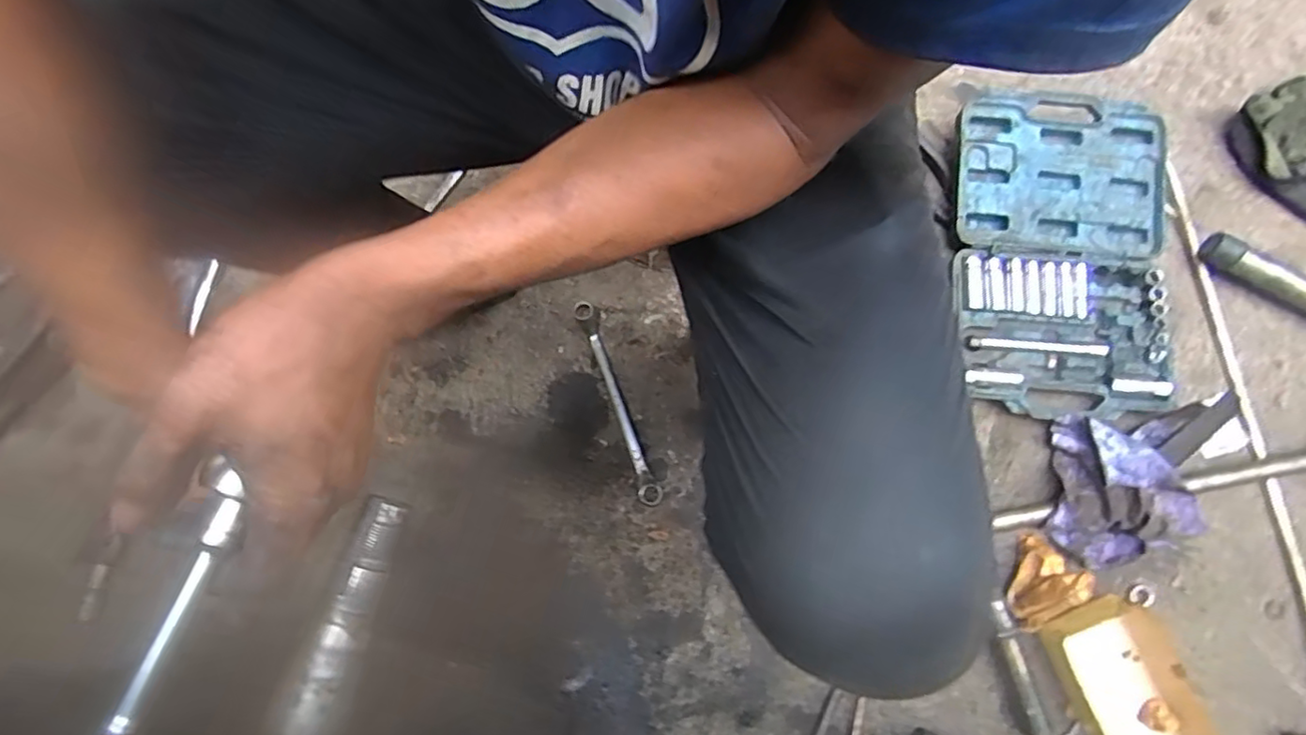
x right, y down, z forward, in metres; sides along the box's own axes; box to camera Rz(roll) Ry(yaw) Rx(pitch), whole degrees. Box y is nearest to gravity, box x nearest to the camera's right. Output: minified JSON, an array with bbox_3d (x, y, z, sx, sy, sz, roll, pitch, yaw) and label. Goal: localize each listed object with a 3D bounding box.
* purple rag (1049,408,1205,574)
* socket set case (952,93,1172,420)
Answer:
[{"bbox_3d":[0.509,0.132,0.669,0.149,0.061,0.163,0,78,1],"label":"purple rag"},{"bbox_3d":[0.476,-0.137,0.727,0.235,0.037,0.381,4,78,2],"label":"socket set case"}]

